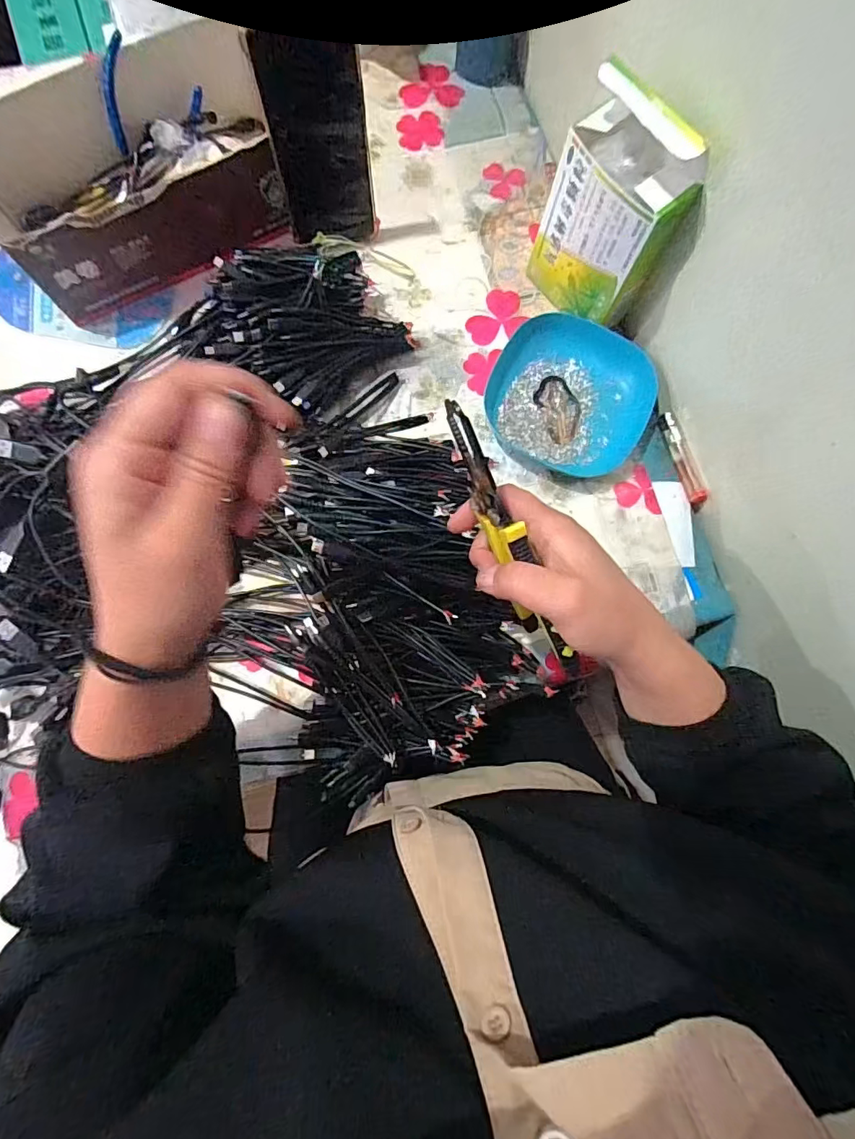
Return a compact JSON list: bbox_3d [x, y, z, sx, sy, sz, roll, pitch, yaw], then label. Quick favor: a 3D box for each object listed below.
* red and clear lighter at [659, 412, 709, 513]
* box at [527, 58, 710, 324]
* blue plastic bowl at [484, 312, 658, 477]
[{"bbox_3d":[0.229,-0.097,0.449,0.011,0.016,0.090,-17,81,-4],"label":"red and clear lighter"},{"bbox_3d":[0.141,-0.272,0.395,0.045,0.173,0.100,-43,84,-8],"label":"box"},{"bbox_3d":[0.126,-0.156,0.448,0.137,0.032,0.131,0,80,-2],"label":"blue plastic bowl"}]

